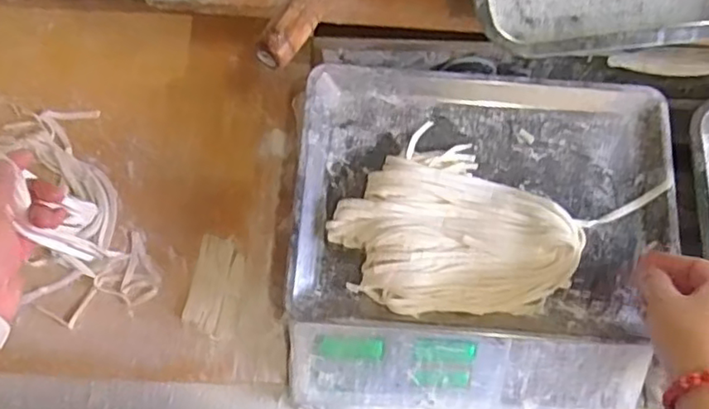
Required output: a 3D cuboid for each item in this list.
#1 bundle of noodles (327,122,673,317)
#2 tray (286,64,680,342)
[{"bbox_3d":[0.117,0.024,0.546,0.263,0.035,0.157,12,71,2],"label":"bundle of noodles"},{"bbox_3d":[0.118,-0.009,0.561,0.332,0.036,0.240,4,71,0],"label":"tray"}]

